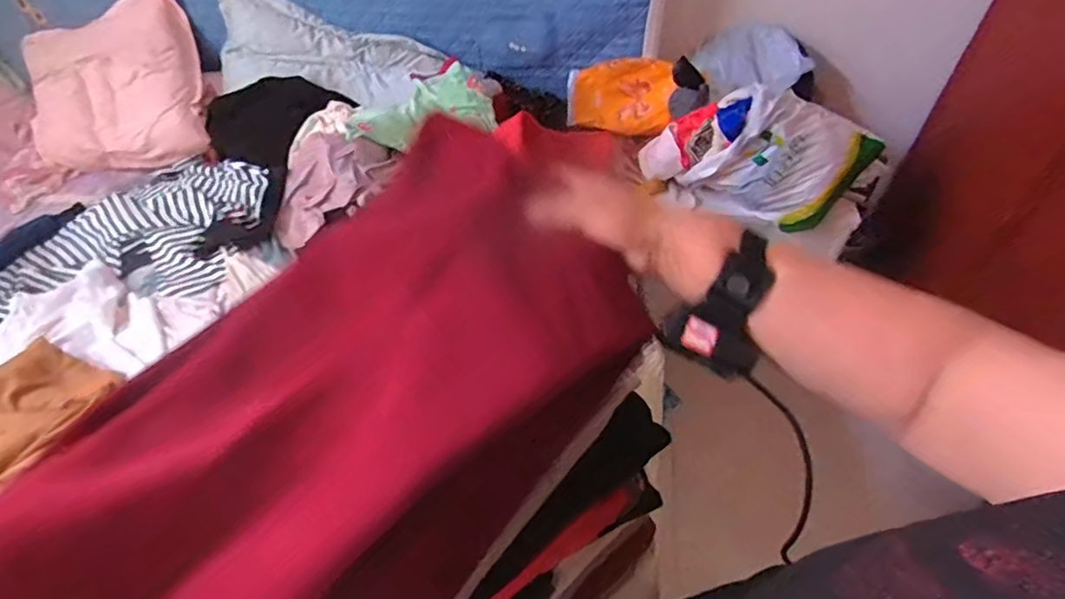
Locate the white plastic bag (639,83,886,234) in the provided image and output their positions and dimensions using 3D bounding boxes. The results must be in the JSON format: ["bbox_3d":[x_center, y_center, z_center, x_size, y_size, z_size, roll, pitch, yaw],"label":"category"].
[{"bbox_3d":[0.520,-0.347,1.327,0.479,0.274,0.197,4,50,4],"label":"white plastic bag"}]

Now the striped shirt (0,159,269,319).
[{"bbox_3d":[-0.795,-0.121,1.179,0.450,0.068,0.512,25,54,21],"label":"striped shirt"}]

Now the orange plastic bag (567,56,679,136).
[{"bbox_3d":[0.216,-0.501,1.422,0.256,0.184,0.060,3,13,4],"label":"orange plastic bag"}]

